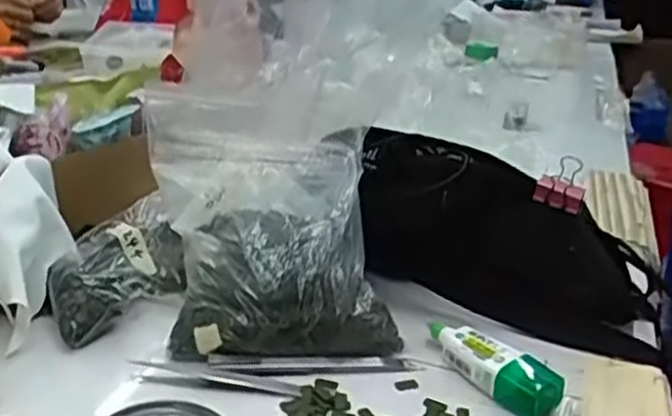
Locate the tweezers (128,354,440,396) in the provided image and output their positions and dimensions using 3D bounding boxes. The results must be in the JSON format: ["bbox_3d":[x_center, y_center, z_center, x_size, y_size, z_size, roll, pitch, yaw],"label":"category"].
[{"bbox_3d":[-0.031,0.100,0.455,0.181,0.011,0.032,0,23,-9],"label":"tweezers"}]

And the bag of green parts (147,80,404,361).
[{"bbox_3d":[-0.051,0.004,0.497,0.158,0.043,0.197,-7,65,-7],"label":"bag of green parts"}]

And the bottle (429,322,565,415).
[{"bbox_3d":[0.094,0.096,0.464,0.024,0.026,0.095,-15,29,-36],"label":"bottle"}]

